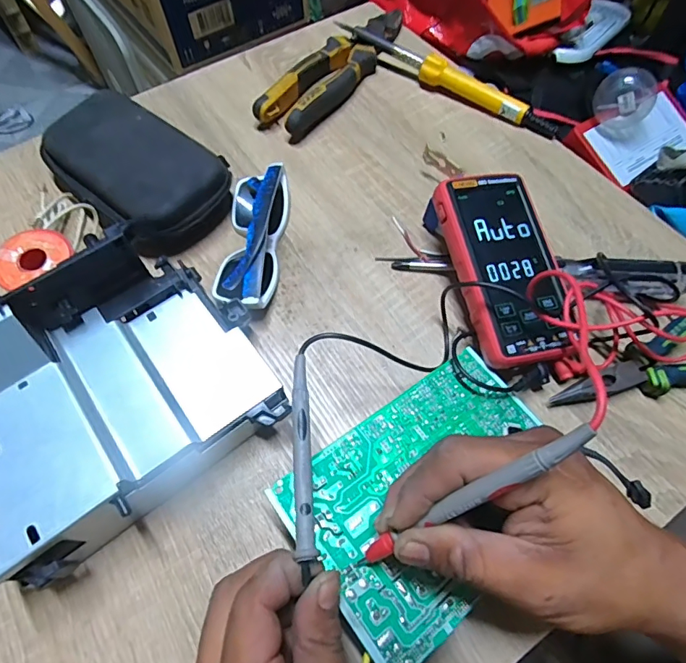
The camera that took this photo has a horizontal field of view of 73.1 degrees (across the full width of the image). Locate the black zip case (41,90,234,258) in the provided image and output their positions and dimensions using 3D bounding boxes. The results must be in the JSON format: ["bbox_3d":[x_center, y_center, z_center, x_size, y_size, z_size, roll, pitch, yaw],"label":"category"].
[{"bbox_3d":[-0.180,-0.142,0.411,0.174,0.050,0.109,37,69,19],"label":"black zip case"}]

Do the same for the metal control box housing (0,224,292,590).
[{"bbox_3d":[-0.148,0.040,0.293,0.187,0.094,0.147,-36,67,-17],"label":"metal control box housing"}]

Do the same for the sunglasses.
[{"bbox_3d":[-0.077,-0.080,0.382,0.048,0.042,0.138,4,62,3],"label":"sunglasses"}]

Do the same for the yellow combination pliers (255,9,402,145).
[{"bbox_3d":[-0.003,-0.282,0.490,0.054,0.030,0.223,30,67,16],"label":"yellow combination pliers"}]

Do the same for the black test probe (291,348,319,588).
[{"bbox_3d":[-0.022,0.066,0.253,0.010,0.007,0.113,-4,62,-1],"label":"black test probe"}]

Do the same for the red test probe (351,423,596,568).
[{"bbox_3d":[0.052,0.081,0.215,0.007,0.144,0.009,3,51,-46],"label":"red test probe"}]

